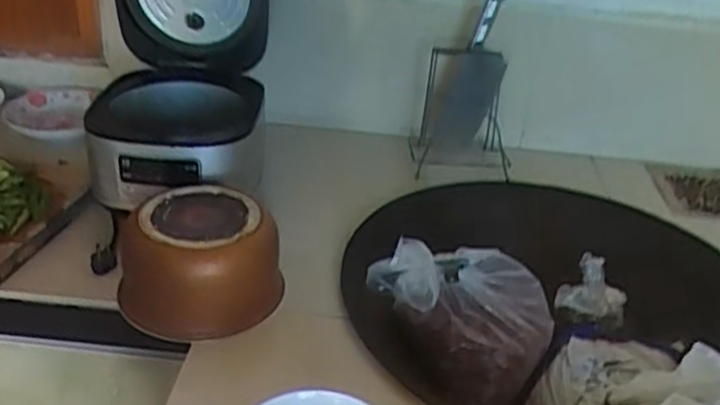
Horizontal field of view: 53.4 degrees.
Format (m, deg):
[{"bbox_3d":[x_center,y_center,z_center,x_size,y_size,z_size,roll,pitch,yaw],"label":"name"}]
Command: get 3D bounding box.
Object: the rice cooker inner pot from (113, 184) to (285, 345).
[{"bbox_3d":[-0.197,0.061,0.870,0.185,0.102,0.169,4,30,-2],"label":"rice cooker inner pot"}]

